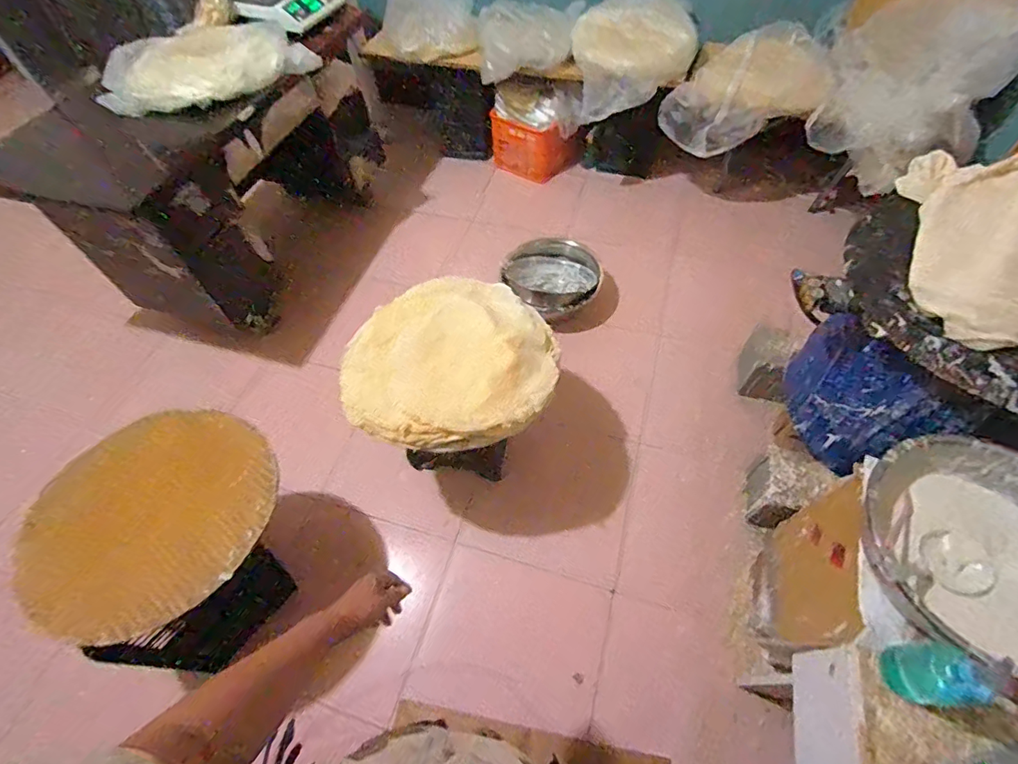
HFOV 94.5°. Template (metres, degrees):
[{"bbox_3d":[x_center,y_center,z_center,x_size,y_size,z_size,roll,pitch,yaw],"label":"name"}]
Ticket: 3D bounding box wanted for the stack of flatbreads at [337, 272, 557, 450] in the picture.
[{"bbox_3d":[-0.154,-0.070,1.266,0.579,0.108,0.490,-9,56,-3],"label":"stack of flatbreads"}]

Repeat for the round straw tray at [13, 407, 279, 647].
[{"bbox_3d":[-0.744,0.288,1.012,0.373,0.055,0.482,34,63,-8],"label":"round straw tray"}]

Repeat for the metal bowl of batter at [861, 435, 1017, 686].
[{"bbox_3d":[0.813,0.289,0.806,0.388,0.120,0.388,-1,56,2],"label":"metal bowl of batter"}]

